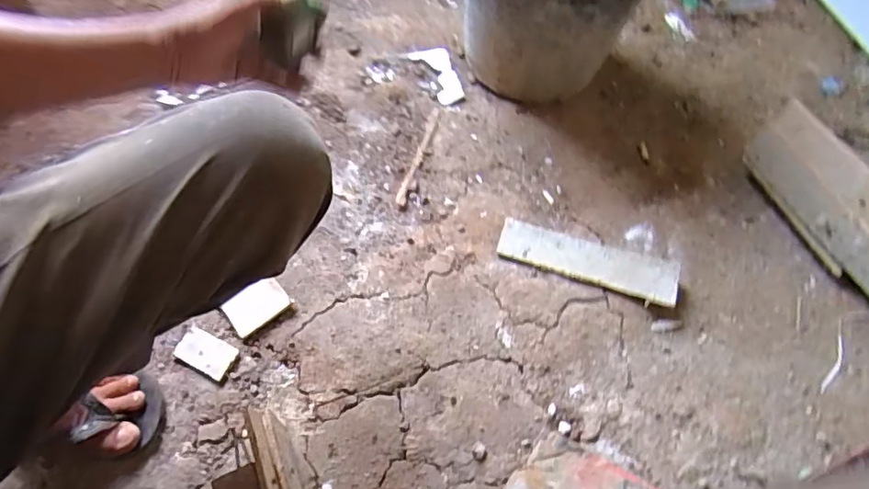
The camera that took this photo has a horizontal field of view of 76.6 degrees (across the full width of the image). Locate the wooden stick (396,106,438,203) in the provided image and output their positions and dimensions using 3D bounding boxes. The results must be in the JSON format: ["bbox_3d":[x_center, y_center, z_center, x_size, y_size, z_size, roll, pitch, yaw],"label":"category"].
[{"bbox_3d":[-0.025,-0.144,0.874,0.013,0.004,0.195,16,61,8],"label":"wooden stick"}]

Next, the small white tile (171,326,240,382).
[{"bbox_3d":[-0.289,0.137,0.696,0.074,0.008,0.043,25,63,13],"label":"small white tile"}]

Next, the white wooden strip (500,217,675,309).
[{"bbox_3d":[0.211,0.021,0.767,0.243,0.013,0.069,16,66,12],"label":"white wooden strip"}]

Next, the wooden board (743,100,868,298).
[{"bbox_3d":[0.550,-0.045,0.754,0.033,0.151,0.295,-18,62,-12],"label":"wooden board"}]

